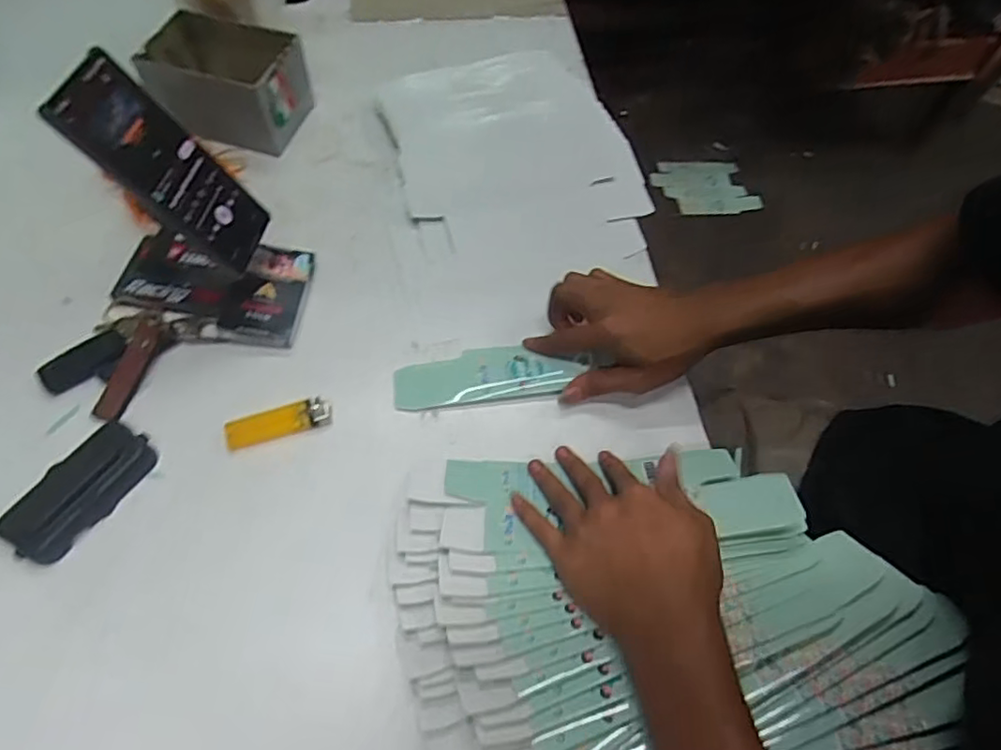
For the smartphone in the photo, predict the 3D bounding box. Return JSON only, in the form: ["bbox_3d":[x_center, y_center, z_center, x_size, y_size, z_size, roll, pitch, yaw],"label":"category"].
[{"bbox_3d":[-0.247,-0.154,0.460,0.012,0.162,0.073,-10,51,30],"label":"smartphone"}]

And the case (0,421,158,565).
[{"bbox_3d":[-0.314,0.085,0.454,0.056,0.015,0.106,30,63,14],"label":"case"}]

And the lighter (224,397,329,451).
[{"bbox_3d":[-0.179,0.038,0.491,0.080,0.014,0.023,-16,62,-11],"label":"lighter"}]

